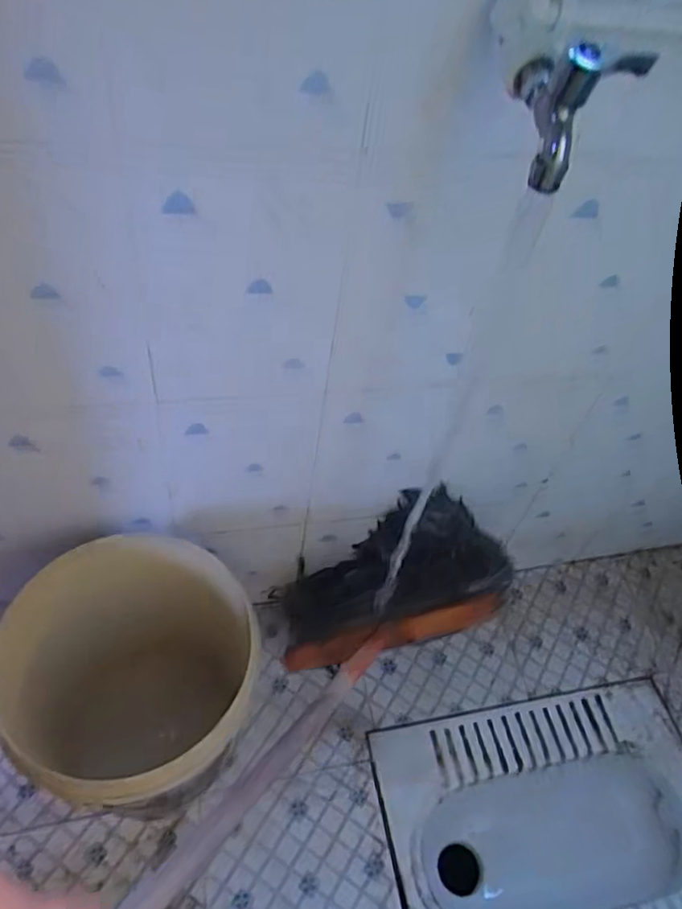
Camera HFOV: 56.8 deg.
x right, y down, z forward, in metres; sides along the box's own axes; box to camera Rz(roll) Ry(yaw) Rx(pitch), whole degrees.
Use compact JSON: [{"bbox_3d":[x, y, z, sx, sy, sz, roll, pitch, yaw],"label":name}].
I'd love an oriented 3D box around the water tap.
[{"bbox_3d":[0.152,-0.232,0.427,0.050,0.083,0.078,-3,49,-5],"label":"water tap"}]

